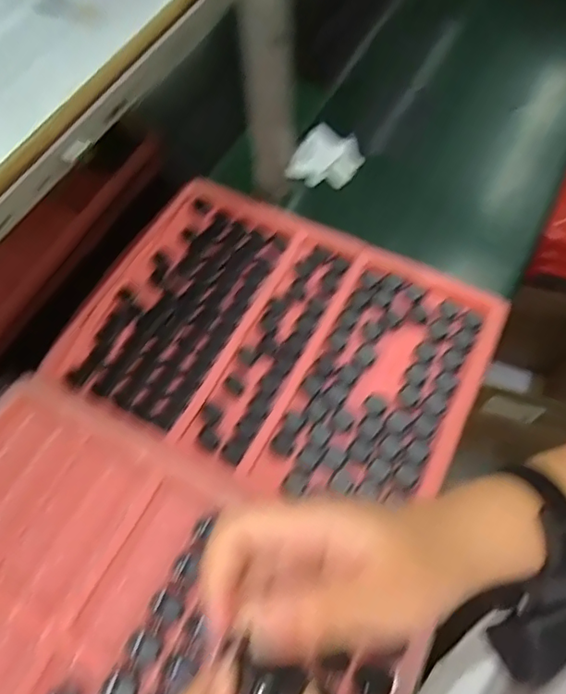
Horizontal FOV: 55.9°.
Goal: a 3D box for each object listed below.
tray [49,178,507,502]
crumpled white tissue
[{"bbox_3d":[-0.011,-0.013,0.701,0.503,0.028,0.362,24,67,14],"label":"tray"},{"bbox_3d":[0.072,-0.304,0.857,0.114,0.054,0.083,11,64,8],"label":"crumpled white tissue"}]

